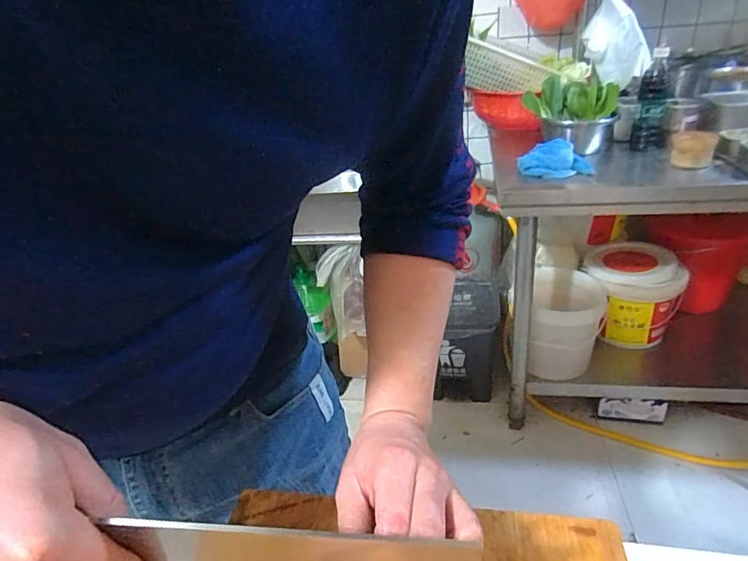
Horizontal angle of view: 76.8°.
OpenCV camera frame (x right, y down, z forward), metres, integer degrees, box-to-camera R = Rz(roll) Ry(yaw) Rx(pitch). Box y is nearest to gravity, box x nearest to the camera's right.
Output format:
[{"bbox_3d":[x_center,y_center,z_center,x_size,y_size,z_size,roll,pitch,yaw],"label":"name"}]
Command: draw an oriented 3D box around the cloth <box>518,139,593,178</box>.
[{"bbox_3d":[0.408,-0.268,1.058,0.161,0.072,0.047,3,31,17],"label":"cloth"}]

